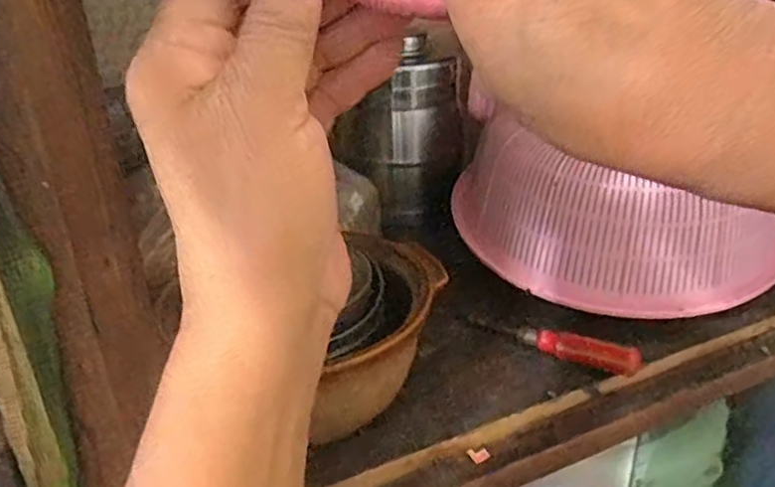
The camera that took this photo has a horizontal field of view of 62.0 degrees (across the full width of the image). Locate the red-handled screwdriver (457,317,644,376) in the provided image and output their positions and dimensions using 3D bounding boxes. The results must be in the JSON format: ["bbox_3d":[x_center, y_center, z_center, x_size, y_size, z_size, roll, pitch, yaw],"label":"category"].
[{"bbox_3d":[0.143,0.084,0.585,0.167,0.026,0.022,16,31,30],"label":"red-handled screwdriver"}]

